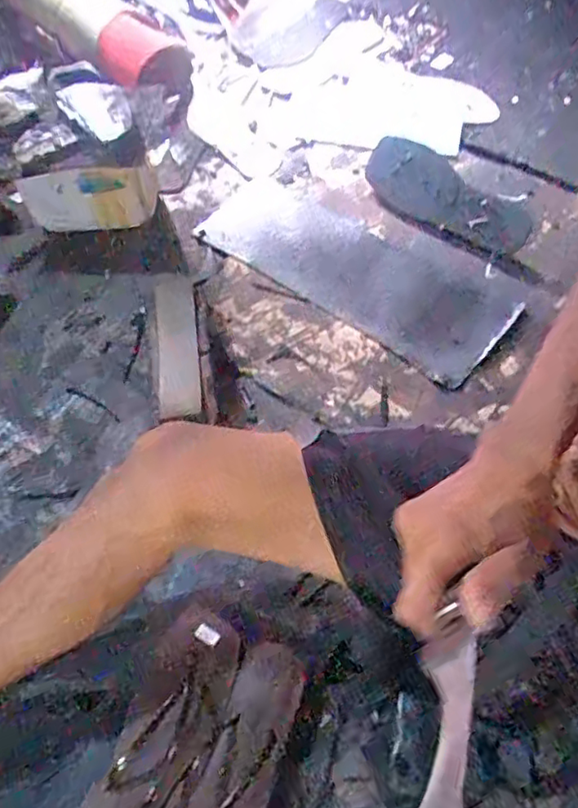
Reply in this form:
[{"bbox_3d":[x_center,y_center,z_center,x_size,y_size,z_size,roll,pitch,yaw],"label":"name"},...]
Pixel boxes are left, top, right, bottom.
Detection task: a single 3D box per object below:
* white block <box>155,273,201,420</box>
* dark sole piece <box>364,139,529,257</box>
[{"bbox_3d":[-0.146,-0.086,0.799,0.050,0.022,0.246,-9,59,-3],"label":"white block"},{"bbox_3d":[0.232,-0.304,0.890,0.250,0.016,0.115,34,77,9],"label":"dark sole piece"}]

